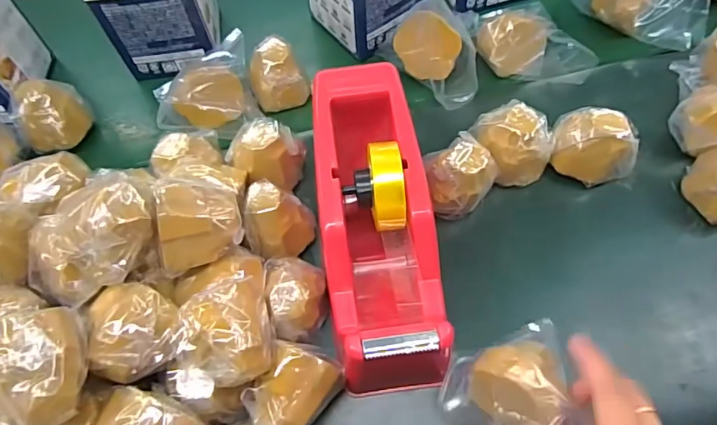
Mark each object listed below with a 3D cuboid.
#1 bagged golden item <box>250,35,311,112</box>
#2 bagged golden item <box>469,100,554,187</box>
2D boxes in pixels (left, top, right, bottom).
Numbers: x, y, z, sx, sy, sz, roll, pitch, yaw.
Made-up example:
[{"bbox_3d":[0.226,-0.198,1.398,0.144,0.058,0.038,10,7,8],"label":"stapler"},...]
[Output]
[{"bbox_3d":[-0.070,-0.117,0.430,0.045,0.044,0.047,-19,65,-6],"label":"bagged golden item"},{"bbox_3d":[0.122,-0.053,0.398,0.046,0.060,0.060,-25,66,-9],"label":"bagged golden item"}]

